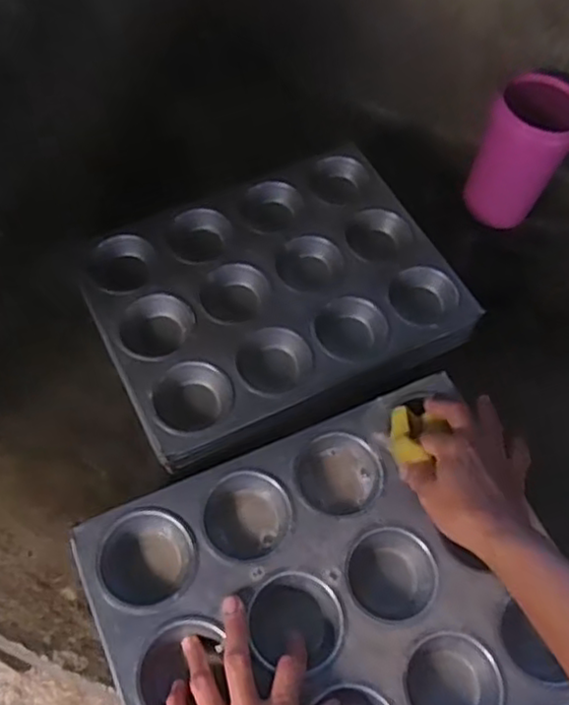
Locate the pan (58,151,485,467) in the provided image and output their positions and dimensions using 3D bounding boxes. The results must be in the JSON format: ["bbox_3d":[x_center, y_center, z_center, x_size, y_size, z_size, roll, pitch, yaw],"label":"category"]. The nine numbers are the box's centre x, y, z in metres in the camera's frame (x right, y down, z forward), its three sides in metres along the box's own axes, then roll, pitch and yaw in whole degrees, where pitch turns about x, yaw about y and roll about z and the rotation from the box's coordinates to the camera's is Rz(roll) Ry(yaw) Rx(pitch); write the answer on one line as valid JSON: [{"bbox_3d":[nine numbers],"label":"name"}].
[{"bbox_3d":[-0.012,-0.061,0.652,0.314,0.051,0.259,-22,64,-16],"label":"pan"}]

